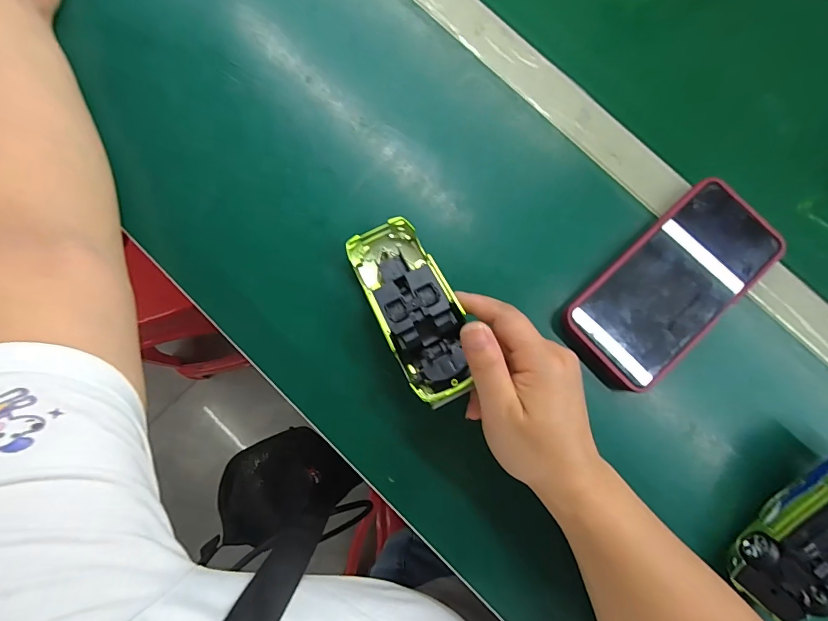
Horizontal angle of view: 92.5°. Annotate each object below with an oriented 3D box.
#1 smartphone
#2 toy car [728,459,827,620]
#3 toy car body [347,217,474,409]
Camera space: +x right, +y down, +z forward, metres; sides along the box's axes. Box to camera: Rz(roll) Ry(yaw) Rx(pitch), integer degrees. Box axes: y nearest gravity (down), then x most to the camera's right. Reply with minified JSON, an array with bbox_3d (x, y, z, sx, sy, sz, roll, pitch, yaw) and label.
[{"bbox_3d":[0.191,-0.020,0.290,0.162,0.015,0.079,-41,86,-8],"label":"smartphone"},{"bbox_3d":[0.267,0.142,0.257,0.051,0.035,0.127,40,99,3],"label":"toy car"},{"bbox_3d":[0.000,-0.003,0.273,0.052,0.022,0.131,-21,68,-6],"label":"toy car body"}]

